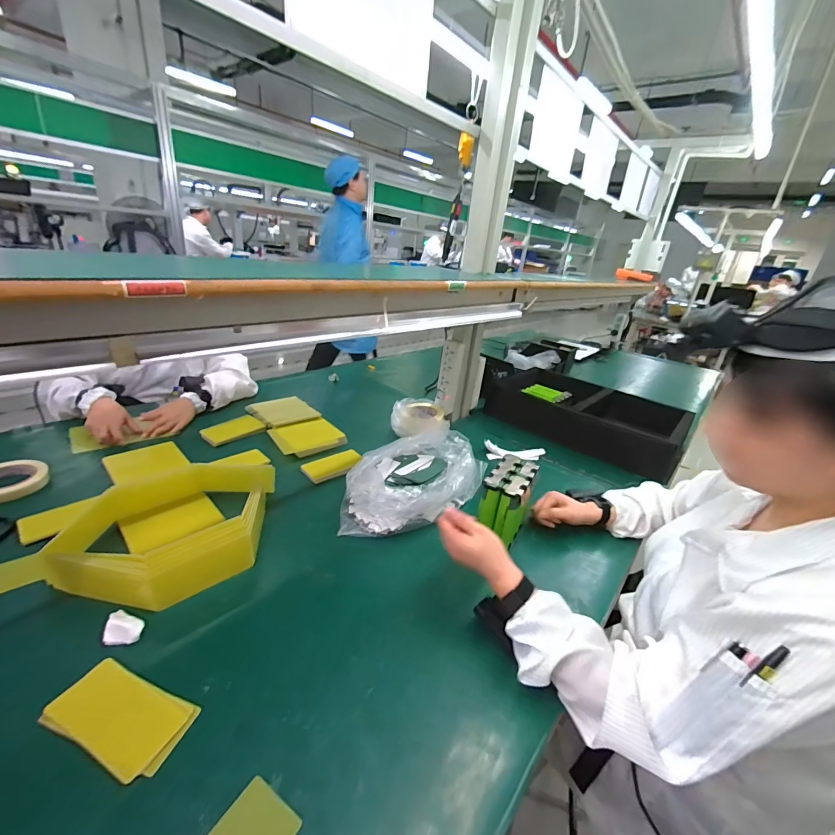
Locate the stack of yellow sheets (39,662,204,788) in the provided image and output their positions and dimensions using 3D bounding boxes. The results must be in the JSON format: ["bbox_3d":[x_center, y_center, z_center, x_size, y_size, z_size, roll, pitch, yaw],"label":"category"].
[{"bbox_3d":[-0.326,0.324,0.424,0.145,0.014,0.075,13,25,13],"label":"stack of yellow sheets"}]

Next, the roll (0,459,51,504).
[{"bbox_3d":[-0.769,0.119,0.726,0.104,0.032,0.109,5,24,-2],"label":"roll"}]

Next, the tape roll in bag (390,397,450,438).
[{"bbox_3d":[0.010,-0.001,1.123,0.162,0.068,0.162,7,24,1],"label":"tape roll in bag"}]

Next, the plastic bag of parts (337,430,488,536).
[{"bbox_3d":[-0.005,0.136,0.847,0.189,0.095,0.379,25,30,34],"label":"plastic bag of parts"}]

